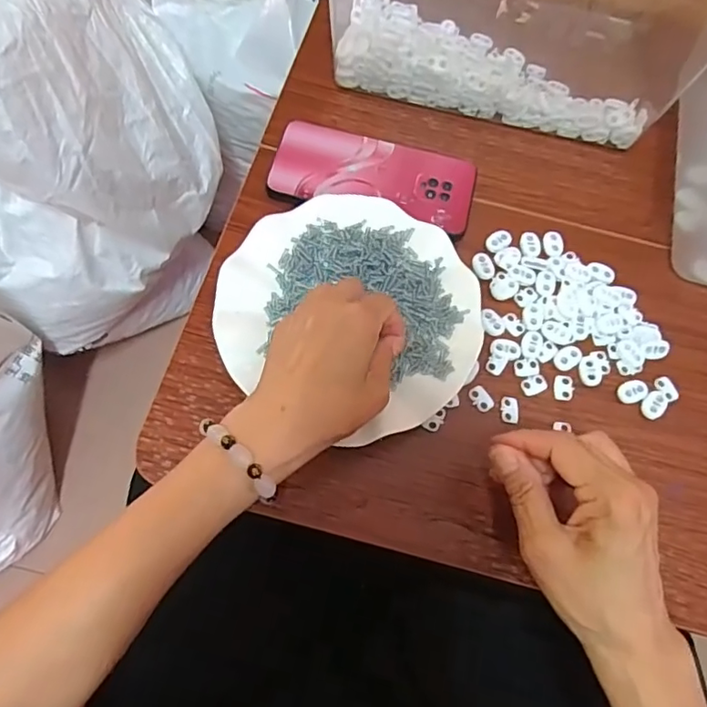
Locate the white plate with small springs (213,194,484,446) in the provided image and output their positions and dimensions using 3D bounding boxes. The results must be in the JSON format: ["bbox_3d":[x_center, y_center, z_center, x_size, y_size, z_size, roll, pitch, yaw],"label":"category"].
[{"bbox_3d":[0.001,-0.036,0.400,0.183,0.016,0.173,1,70,-2],"label":"white plate with small springs"}]

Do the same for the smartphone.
[{"bbox_3d":[0.017,-0.143,0.453,0.161,0.012,0.076,15,69,1],"label":"smartphone"}]

